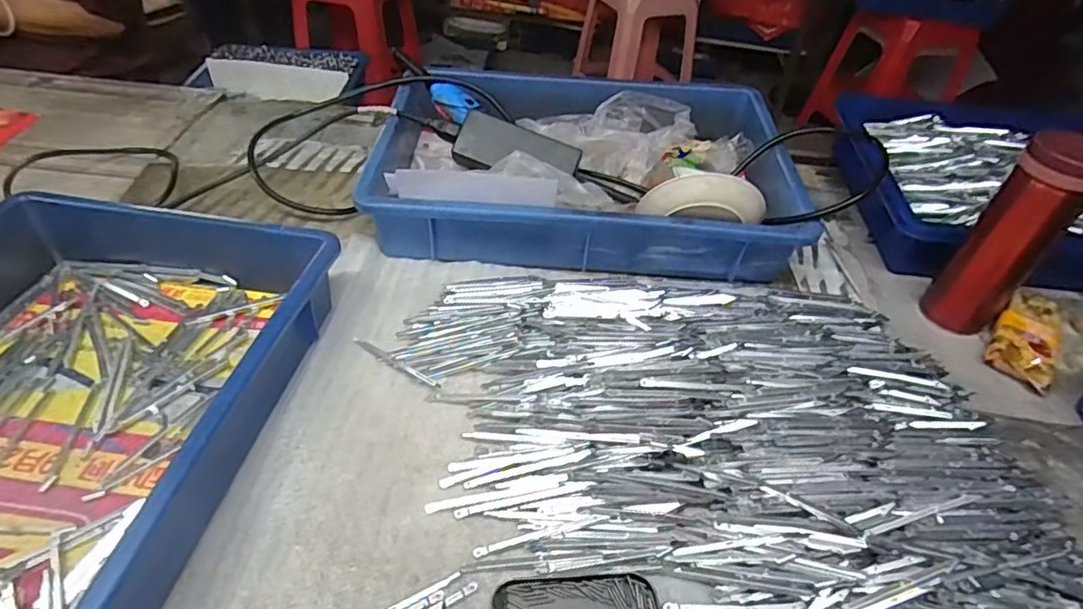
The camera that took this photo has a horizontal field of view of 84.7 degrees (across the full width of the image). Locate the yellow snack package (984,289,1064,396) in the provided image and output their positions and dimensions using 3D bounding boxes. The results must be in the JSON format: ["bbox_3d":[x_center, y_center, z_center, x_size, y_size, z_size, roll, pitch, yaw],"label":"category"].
[{"bbox_3d":[0.457,0.027,0.557,0.052,0.024,0.119,32,49,25],"label":"yellow snack package"}]

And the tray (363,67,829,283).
[{"bbox_3d":[0.047,-0.162,0.654,0.426,0.096,0.286,5,44,-2],"label":"tray"}]

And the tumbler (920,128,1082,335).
[{"bbox_3d":[0.412,-0.059,0.521,0.055,0.189,0.060,4,44,-4],"label":"tumbler"}]

